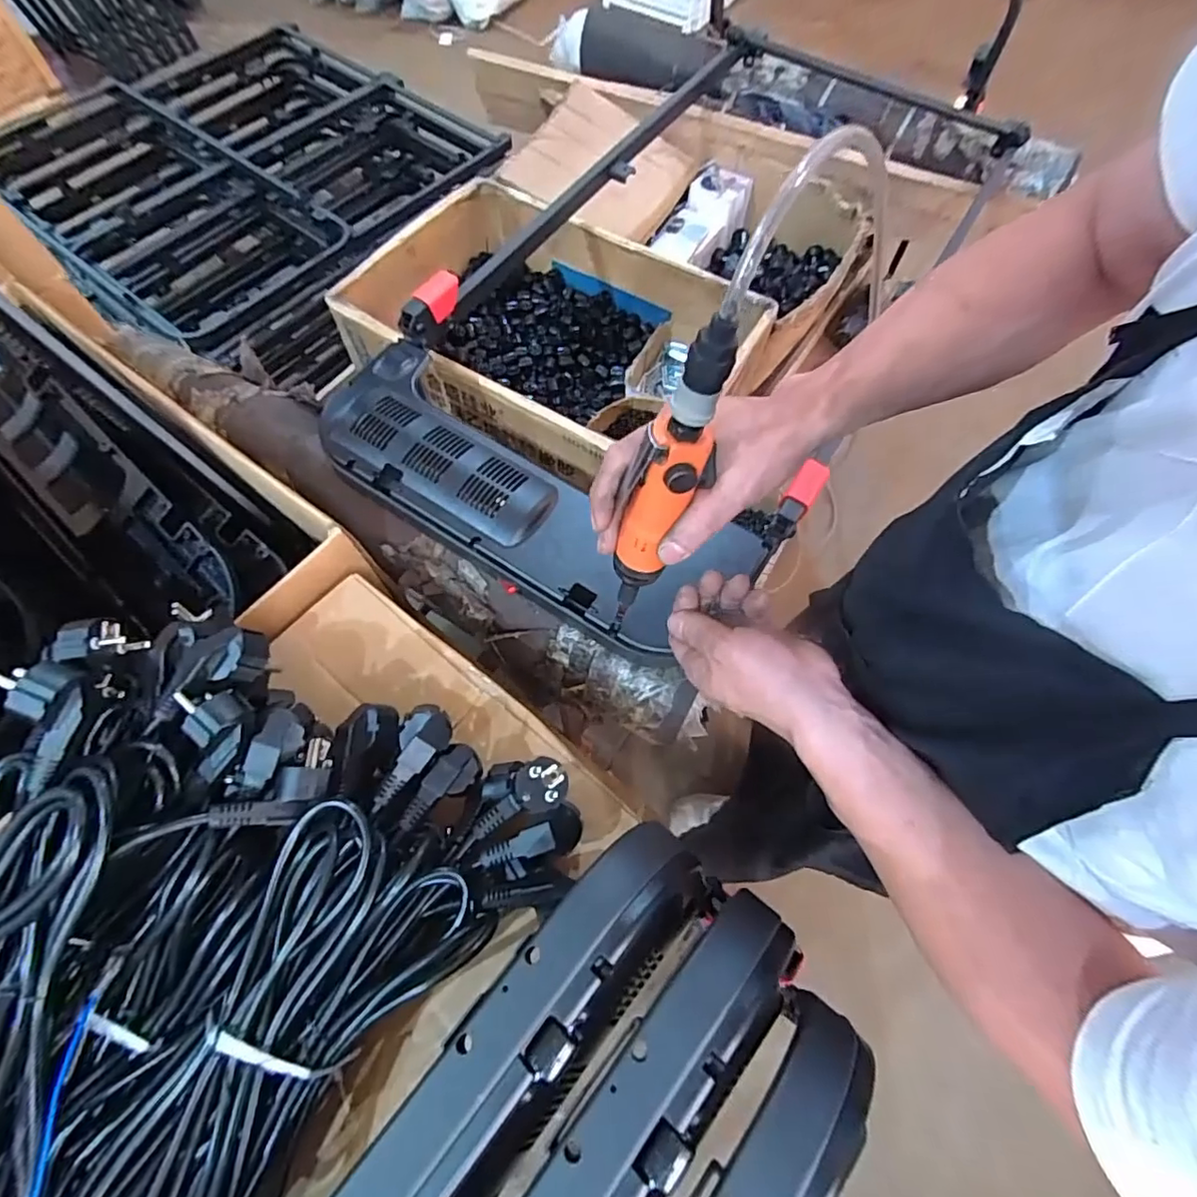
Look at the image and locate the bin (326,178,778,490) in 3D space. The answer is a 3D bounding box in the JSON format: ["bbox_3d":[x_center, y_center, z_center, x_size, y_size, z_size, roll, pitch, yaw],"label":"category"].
[{"bbox_3d":[-0.073,-0.360,0.844,0.511,0.157,0.373,35,70,14],"label":"bin"}]

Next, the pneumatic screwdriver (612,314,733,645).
[{"bbox_3d":[0.041,-0.062,0.382,0.035,0.254,0.035,38,56,15],"label":"pneumatic screwdriver"}]

